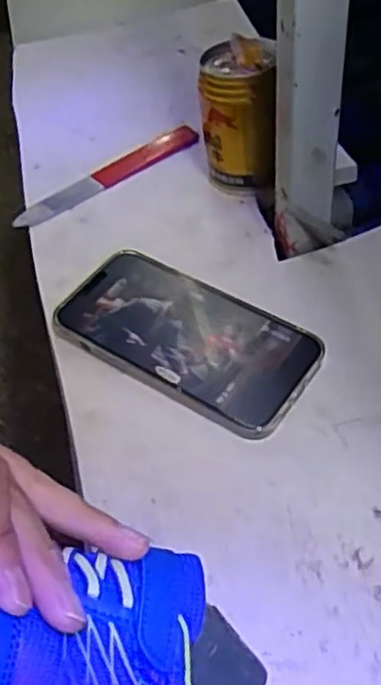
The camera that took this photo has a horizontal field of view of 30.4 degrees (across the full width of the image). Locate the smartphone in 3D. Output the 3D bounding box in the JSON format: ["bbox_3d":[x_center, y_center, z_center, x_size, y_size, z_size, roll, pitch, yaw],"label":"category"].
[{"bbox_3d":[-0.005,-0.005,0.441,0.165,0.011,0.084,25,57,25],"label":"smartphone"}]

